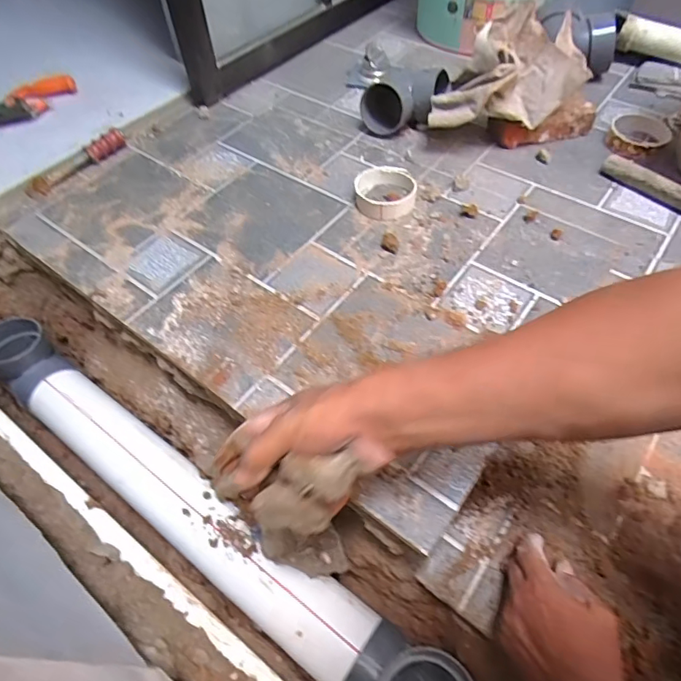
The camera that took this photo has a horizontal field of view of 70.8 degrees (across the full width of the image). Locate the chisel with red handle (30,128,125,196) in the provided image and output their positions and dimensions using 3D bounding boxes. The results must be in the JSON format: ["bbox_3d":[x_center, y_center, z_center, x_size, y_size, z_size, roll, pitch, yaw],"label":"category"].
[{"bbox_3d":[-0.436,-0.300,0.798,0.027,0.033,0.168,35,63,23],"label":"chisel with red handle"}]

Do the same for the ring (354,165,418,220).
[{"bbox_3d":[0.068,-0.225,0.718,0.089,0.029,0.101,5,56,6],"label":"ring"}]

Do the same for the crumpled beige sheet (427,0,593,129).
[{"bbox_3d":[0.248,-0.410,0.726,0.224,0.114,0.107,-14,56,-7],"label":"crumpled beige sheet"}]

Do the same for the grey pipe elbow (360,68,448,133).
[{"bbox_3d":[0.103,-0.398,0.800,0.130,0.084,0.094,15,57,12],"label":"grey pipe elbow"}]

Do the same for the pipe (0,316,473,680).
[{"bbox_3d":[-0.215,0.183,0.601,0.825,0.094,0.095,31,62,21],"label":"pipe"}]

